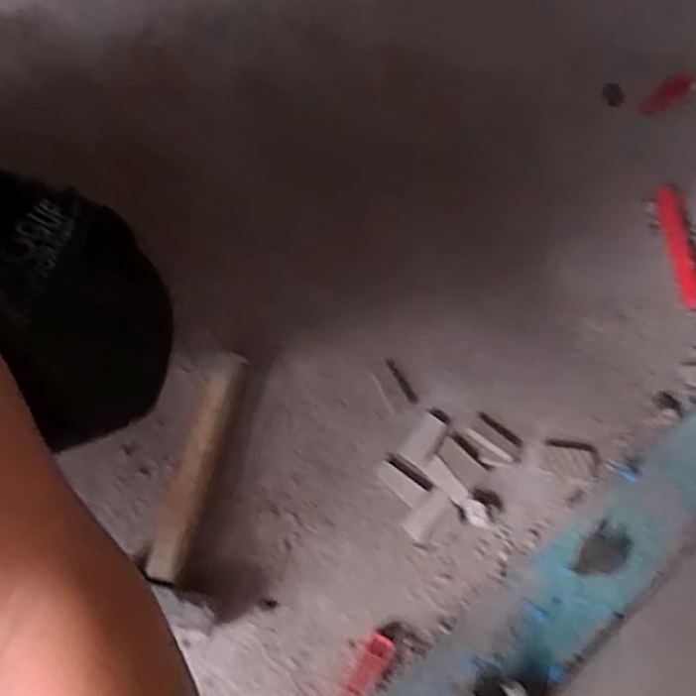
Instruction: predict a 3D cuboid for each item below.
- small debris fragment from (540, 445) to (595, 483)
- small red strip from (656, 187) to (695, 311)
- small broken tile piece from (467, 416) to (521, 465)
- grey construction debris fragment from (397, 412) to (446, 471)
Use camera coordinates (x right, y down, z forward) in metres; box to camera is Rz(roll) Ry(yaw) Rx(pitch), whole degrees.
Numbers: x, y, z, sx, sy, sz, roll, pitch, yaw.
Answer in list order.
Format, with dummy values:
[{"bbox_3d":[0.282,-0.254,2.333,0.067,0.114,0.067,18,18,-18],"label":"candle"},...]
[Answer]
[{"bbox_3d":[0.211,0.111,0.640,0.050,0.004,0.030,10,76,1],"label":"small debris fragment"},{"bbox_3d":[0.343,-0.103,0.687,0.030,0.011,0.127,-8,76,-3],"label":"small red strip"},{"bbox_3d":[0.141,0.089,0.643,0.054,0.004,0.021,35,77,7],"label":"small broken tile piece"},{"bbox_3d":[0.072,0.088,0.636,0.030,0.005,0.052,32,77,7],"label":"grey construction debris fragment"}]

